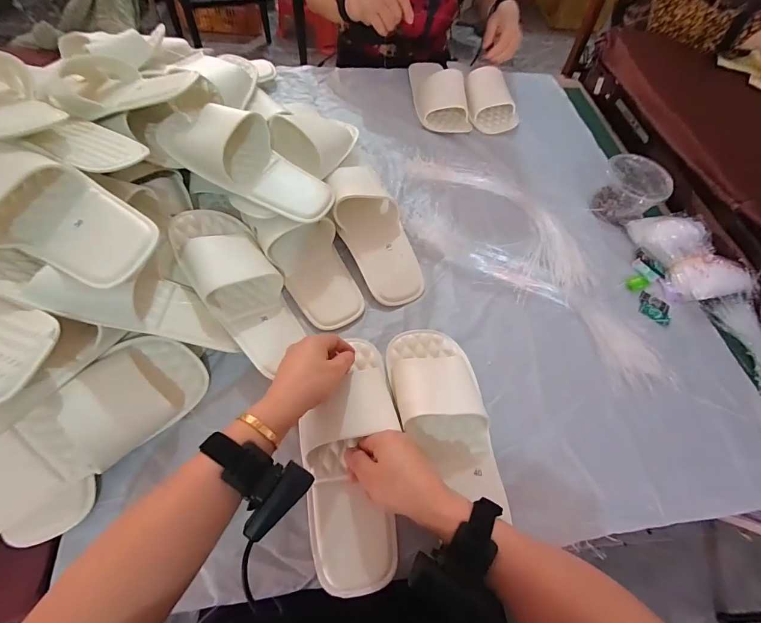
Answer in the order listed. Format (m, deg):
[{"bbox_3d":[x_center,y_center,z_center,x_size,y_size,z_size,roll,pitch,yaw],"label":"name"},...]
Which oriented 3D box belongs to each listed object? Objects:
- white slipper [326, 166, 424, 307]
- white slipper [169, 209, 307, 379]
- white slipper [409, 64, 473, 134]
[{"bbox_3d":[-0.005,-0.125,0.556,0.107,0.056,0.240,-21,83,-14],"label":"white slipper"},{"bbox_3d":[-0.190,-0.037,0.495,0.109,0.058,0.250,-29,86,-31],"label":"white slipper"},{"bbox_3d":[0.129,-0.493,0.782,0.106,0.061,0.231,-4,63,-6],"label":"white slipper"}]

